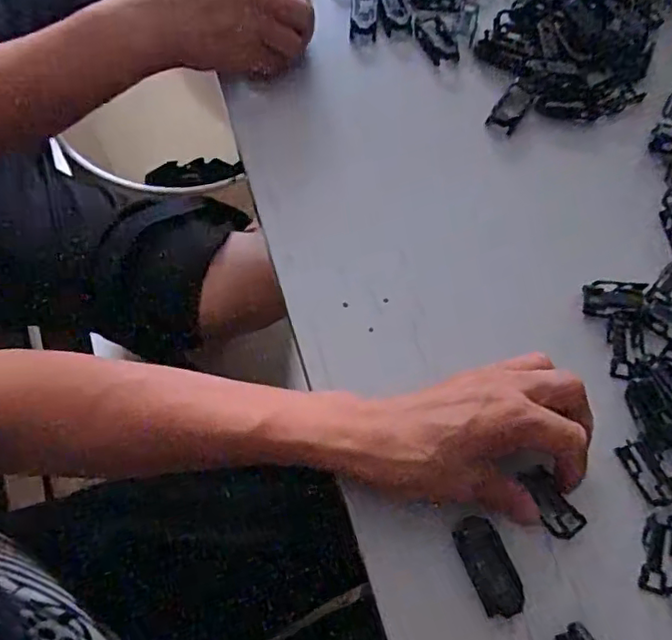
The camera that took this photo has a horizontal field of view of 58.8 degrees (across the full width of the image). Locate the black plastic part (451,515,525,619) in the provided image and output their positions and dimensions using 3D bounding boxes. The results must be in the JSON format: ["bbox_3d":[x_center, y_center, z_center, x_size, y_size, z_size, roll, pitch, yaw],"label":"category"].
[{"bbox_3d":[0.083,0.133,0.322,0.024,0.011,0.051,-21,68,-12],"label":"black plastic part"}]

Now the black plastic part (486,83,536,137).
[{"bbox_3d":[0.136,-0.164,0.463,0.023,0.006,0.046,30,68,11],"label":"black plastic part"}]

